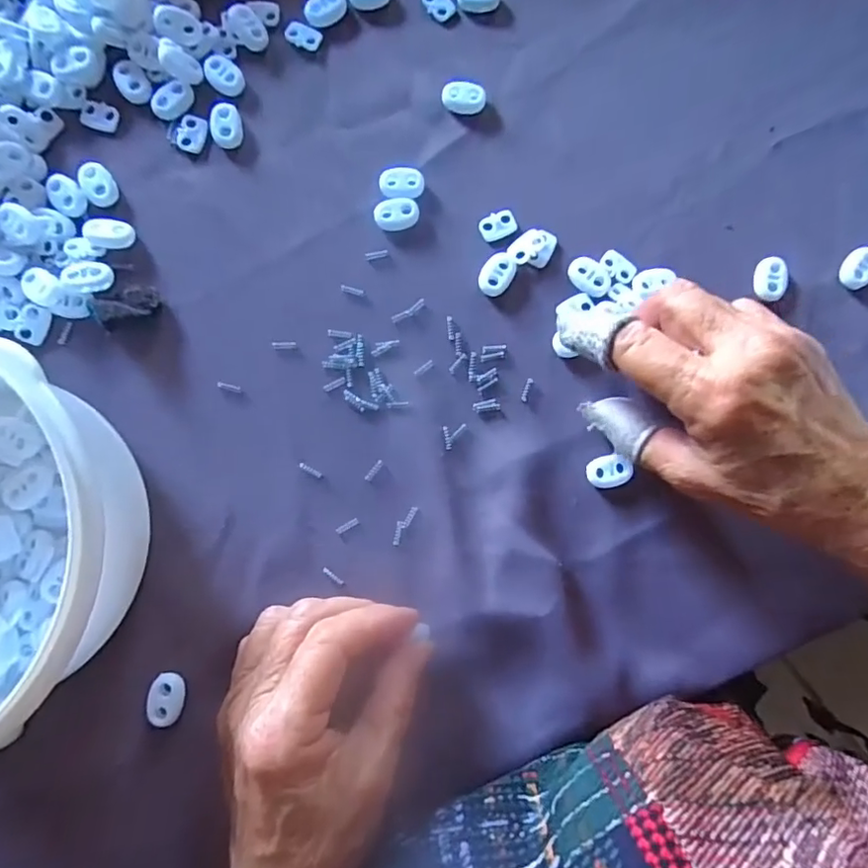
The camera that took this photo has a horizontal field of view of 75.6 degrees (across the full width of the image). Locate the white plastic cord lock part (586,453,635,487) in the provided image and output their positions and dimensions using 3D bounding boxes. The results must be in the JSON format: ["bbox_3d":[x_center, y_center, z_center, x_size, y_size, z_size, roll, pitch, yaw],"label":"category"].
[{"bbox_3d":[0.086,0.018,0.272,0.021,0.004,0.016,-11,84,-3],"label":"white plastic cord lock part"}]

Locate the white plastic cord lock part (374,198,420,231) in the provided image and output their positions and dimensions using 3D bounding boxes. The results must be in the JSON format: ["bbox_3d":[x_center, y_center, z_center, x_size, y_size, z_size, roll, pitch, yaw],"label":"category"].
[{"bbox_3d":[-0.018,-0.111,0.283,0.022,0.005,0.015,-8,84,-3],"label":"white plastic cord lock part"}]

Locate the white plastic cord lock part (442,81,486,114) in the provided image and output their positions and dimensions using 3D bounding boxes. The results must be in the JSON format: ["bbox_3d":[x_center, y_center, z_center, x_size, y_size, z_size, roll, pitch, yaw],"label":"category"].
[{"bbox_3d":[0.015,-0.174,0.289,0.022,0.006,0.014,12,83,0],"label":"white plastic cord lock part"}]

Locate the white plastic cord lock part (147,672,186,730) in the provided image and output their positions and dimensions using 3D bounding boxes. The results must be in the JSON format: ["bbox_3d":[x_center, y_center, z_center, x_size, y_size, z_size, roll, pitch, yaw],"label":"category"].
[{"bbox_3d":[-0.122,0.121,0.253,0.015,0.004,0.022,6,83,-1],"label":"white plastic cord lock part"}]

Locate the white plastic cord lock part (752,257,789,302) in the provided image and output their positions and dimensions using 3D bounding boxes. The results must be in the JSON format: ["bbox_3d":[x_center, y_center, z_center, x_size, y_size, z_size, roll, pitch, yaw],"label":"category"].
[{"bbox_3d":[0.172,-0.079,0.285,0.015,0.005,0.022,11,83,-1],"label":"white plastic cord lock part"}]

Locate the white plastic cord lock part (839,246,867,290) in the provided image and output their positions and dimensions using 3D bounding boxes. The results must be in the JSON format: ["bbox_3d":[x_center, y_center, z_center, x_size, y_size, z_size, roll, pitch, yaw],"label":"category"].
[{"bbox_3d":[0.219,-0.086,0.287,0.015,0.007,0.024,38,84,3],"label":"white plastic cord lock part"}]

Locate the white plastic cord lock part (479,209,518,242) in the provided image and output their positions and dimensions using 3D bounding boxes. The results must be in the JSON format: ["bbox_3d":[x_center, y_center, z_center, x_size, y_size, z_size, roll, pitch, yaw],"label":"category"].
[{"bbox_3d":[0.033,-0.107,0.285,0.019,0.004,0.013,-28,85,-5],"label":"white plastic cord lock part"}]

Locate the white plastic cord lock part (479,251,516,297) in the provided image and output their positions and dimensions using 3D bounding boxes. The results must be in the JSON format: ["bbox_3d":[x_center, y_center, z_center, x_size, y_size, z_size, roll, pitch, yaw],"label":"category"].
[{"bbox_3d":[0.032,-0.081,0.282,0.016,0.004,0.023,27,83,1],"label":"white plastic cord lock part"}]

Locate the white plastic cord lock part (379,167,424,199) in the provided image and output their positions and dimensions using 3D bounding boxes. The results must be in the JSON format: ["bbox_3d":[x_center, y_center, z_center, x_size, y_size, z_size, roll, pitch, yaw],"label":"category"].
[{"bbox_3d":[-0.016,-0.127,0.284,0.022,0.004,0.015,-3,83,-2],"label":"white plastic cord lock part"}]

